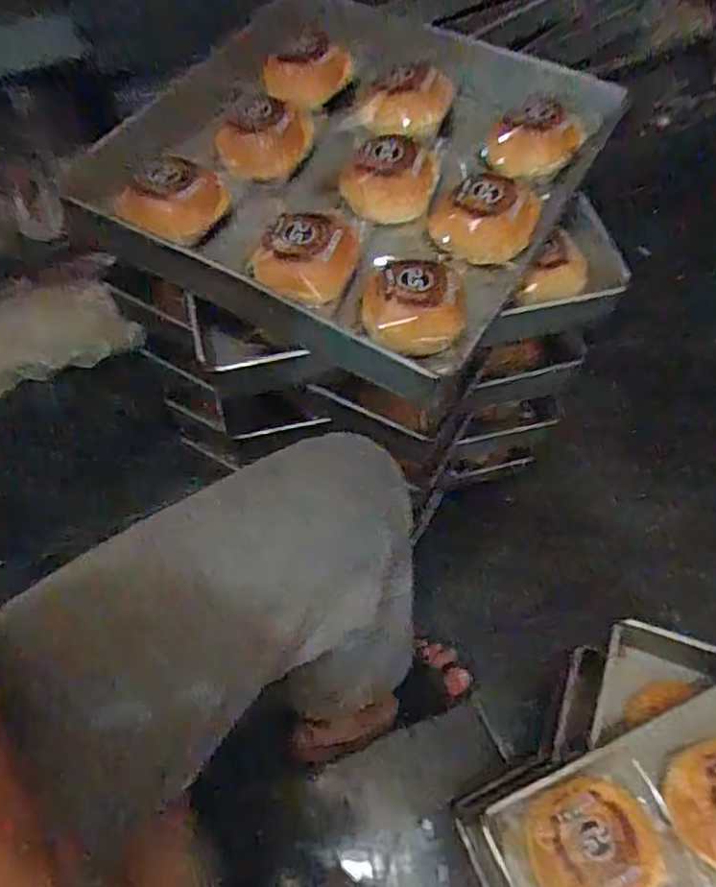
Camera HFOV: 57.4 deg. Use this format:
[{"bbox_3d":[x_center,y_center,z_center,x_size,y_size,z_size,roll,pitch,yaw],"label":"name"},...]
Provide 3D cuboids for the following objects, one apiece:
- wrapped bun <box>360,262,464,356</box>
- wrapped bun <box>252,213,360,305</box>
[{"bbox_3d":[0.048,-0.121,0.567,0.085,0.046,0.080,0,60,1],"label":"wrapped bun"},{"bbox_3d":[-0.043,-0.174,0.597,0.085,0.041,0.095,18,62,11],"label":"wrapped bun"}]

